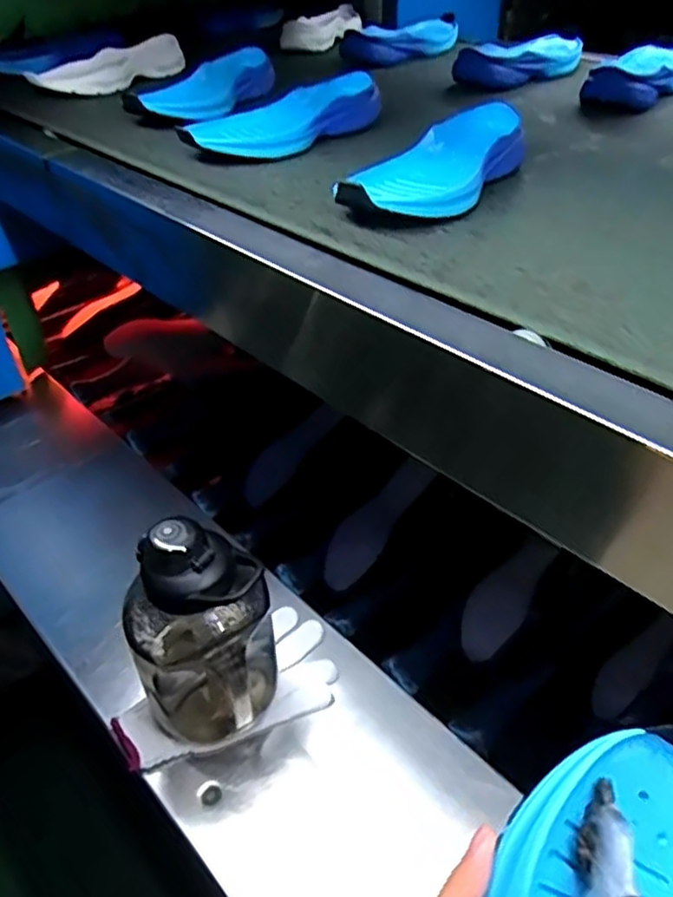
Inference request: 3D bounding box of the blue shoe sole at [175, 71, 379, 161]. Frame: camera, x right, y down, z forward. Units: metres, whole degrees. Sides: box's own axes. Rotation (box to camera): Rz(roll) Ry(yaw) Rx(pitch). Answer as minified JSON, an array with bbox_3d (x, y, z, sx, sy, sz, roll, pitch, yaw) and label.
[{"bbox_3d":[-0.052,-0.353,0.723,0.237,0.049,0.087,-29,47,-30],"label":"blue shoe sole"}]

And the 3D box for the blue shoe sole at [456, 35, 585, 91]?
[{"bbox_3d":[0.266,-0.536,0.941,0.082,0.043,0.240,30,48,32],"label":"blue shoe sole"}]

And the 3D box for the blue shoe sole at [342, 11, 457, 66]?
[{"bbox_3d":[0.119,-0.650,1.080,0.122,0.042,0.224,25,53,33],"label":"blue shoe sole"}]

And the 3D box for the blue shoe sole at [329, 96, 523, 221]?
[{"bbox_3d":[0.092,-0.251,0.599,0.095,0.047,0.233,20,43,24],"label":"blue shoe sole"}]

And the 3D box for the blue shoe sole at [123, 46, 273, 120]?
[{"bbox_3d":[-0.164,-0.448,0.841,0.082,0.043,0.229,12,47,24],"label":"blue shoe sole"}]

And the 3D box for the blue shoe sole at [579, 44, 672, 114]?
[{"bbox_3d":[0.387,-0.469,0.859,0.100,0.040,0.238,19,43,23],"label":"blue shoe sole"}]

